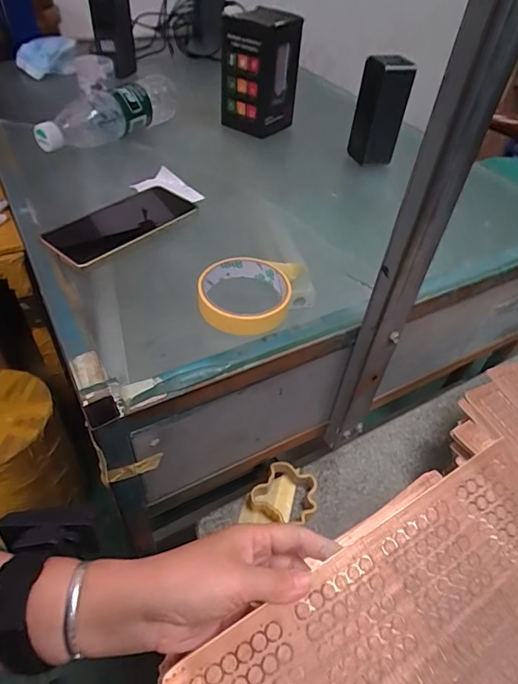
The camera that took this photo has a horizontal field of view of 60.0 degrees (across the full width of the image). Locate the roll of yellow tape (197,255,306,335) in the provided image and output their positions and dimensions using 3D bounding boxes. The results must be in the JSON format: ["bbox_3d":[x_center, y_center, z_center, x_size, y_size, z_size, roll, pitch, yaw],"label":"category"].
[{"bbox_3d":[-0.011,-0.046,0.422,0.084,0.025,0.092,3,46,-3],"label":"roll of yellow tape"}]

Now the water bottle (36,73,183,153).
[{"bbox_3d":[-0.213,-0.331,0.655,0.065,0.067,0.250,28,50,20],"label":"water bottle"}]

